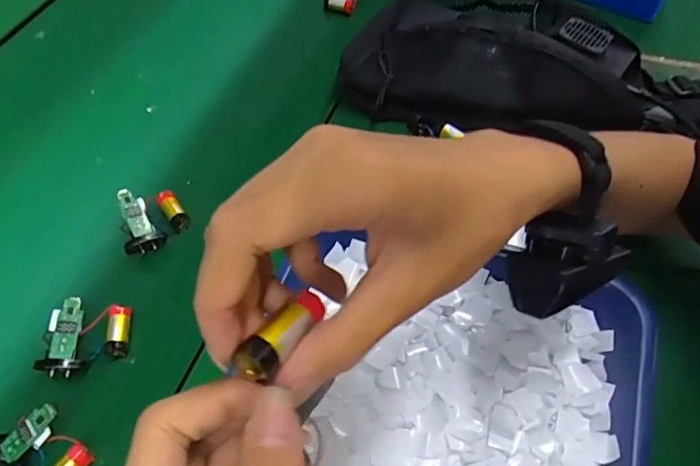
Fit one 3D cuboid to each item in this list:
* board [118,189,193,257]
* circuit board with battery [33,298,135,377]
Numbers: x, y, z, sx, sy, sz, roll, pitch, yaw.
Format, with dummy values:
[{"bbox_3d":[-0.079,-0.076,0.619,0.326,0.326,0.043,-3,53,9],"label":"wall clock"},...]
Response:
[{"bbox_3d":[-0.163,-0.012,0.415,0.049,0.029,0.052,-18,60,-11],"label":"board"},{"bbox_3d":[-0.190,0.078,0.364,0.052,0.034,0.051,1,58,0],"label":"circuit board with battery"}]

